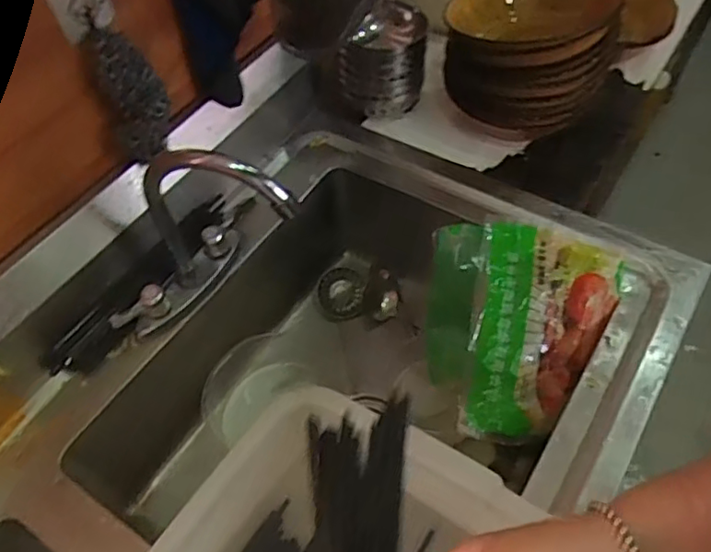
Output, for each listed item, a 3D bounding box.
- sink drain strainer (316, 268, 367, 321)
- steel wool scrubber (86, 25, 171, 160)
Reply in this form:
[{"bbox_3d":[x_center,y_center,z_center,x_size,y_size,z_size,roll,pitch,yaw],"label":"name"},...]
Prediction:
[{"bbox_3d":[-0.021,0.027,0.910,0.071,0.017,0.079,7,90,-5],"label":"sink drain strainer"},{"bbox_3d":[-0.225,-0.185,0.625,0.063,0.131,0.056,-16,55,-7],"label":"steel wool scrubber"}]

